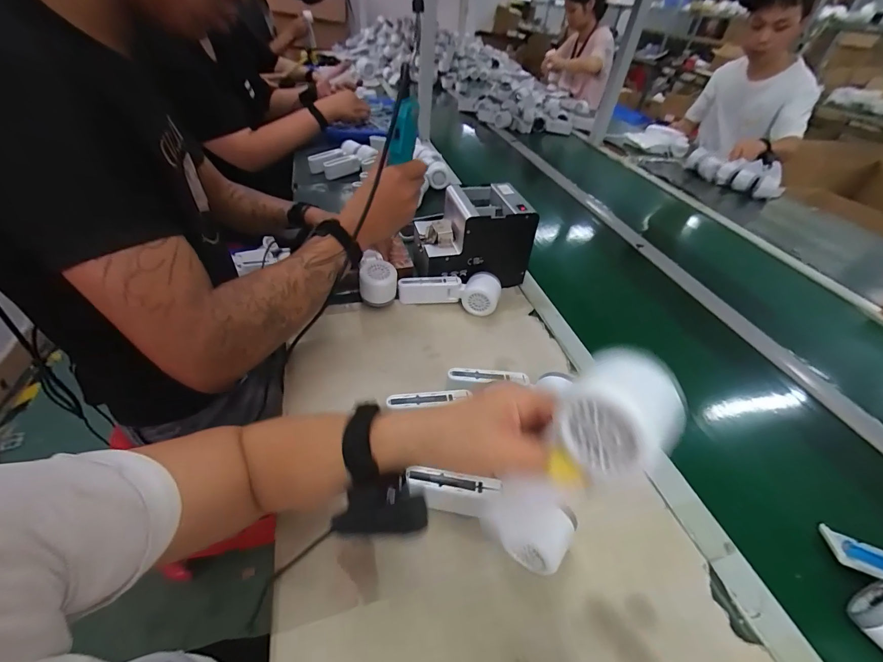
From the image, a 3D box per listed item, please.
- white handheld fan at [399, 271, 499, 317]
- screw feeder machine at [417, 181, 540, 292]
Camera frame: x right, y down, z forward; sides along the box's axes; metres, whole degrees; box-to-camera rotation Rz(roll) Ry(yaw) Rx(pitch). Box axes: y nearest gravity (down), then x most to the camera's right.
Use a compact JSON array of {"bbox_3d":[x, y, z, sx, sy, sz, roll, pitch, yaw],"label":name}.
[{"bbox_3d":[0.015,-0.071,0.633,0.165,0.067,0.043,10,42,3],"label":"white handheld fan"},{"bbox_3d":[0.050,-0.163,0.674,0.185,0.150,0.125,-7,44,-16],"label":"screw feeder machine"}]

